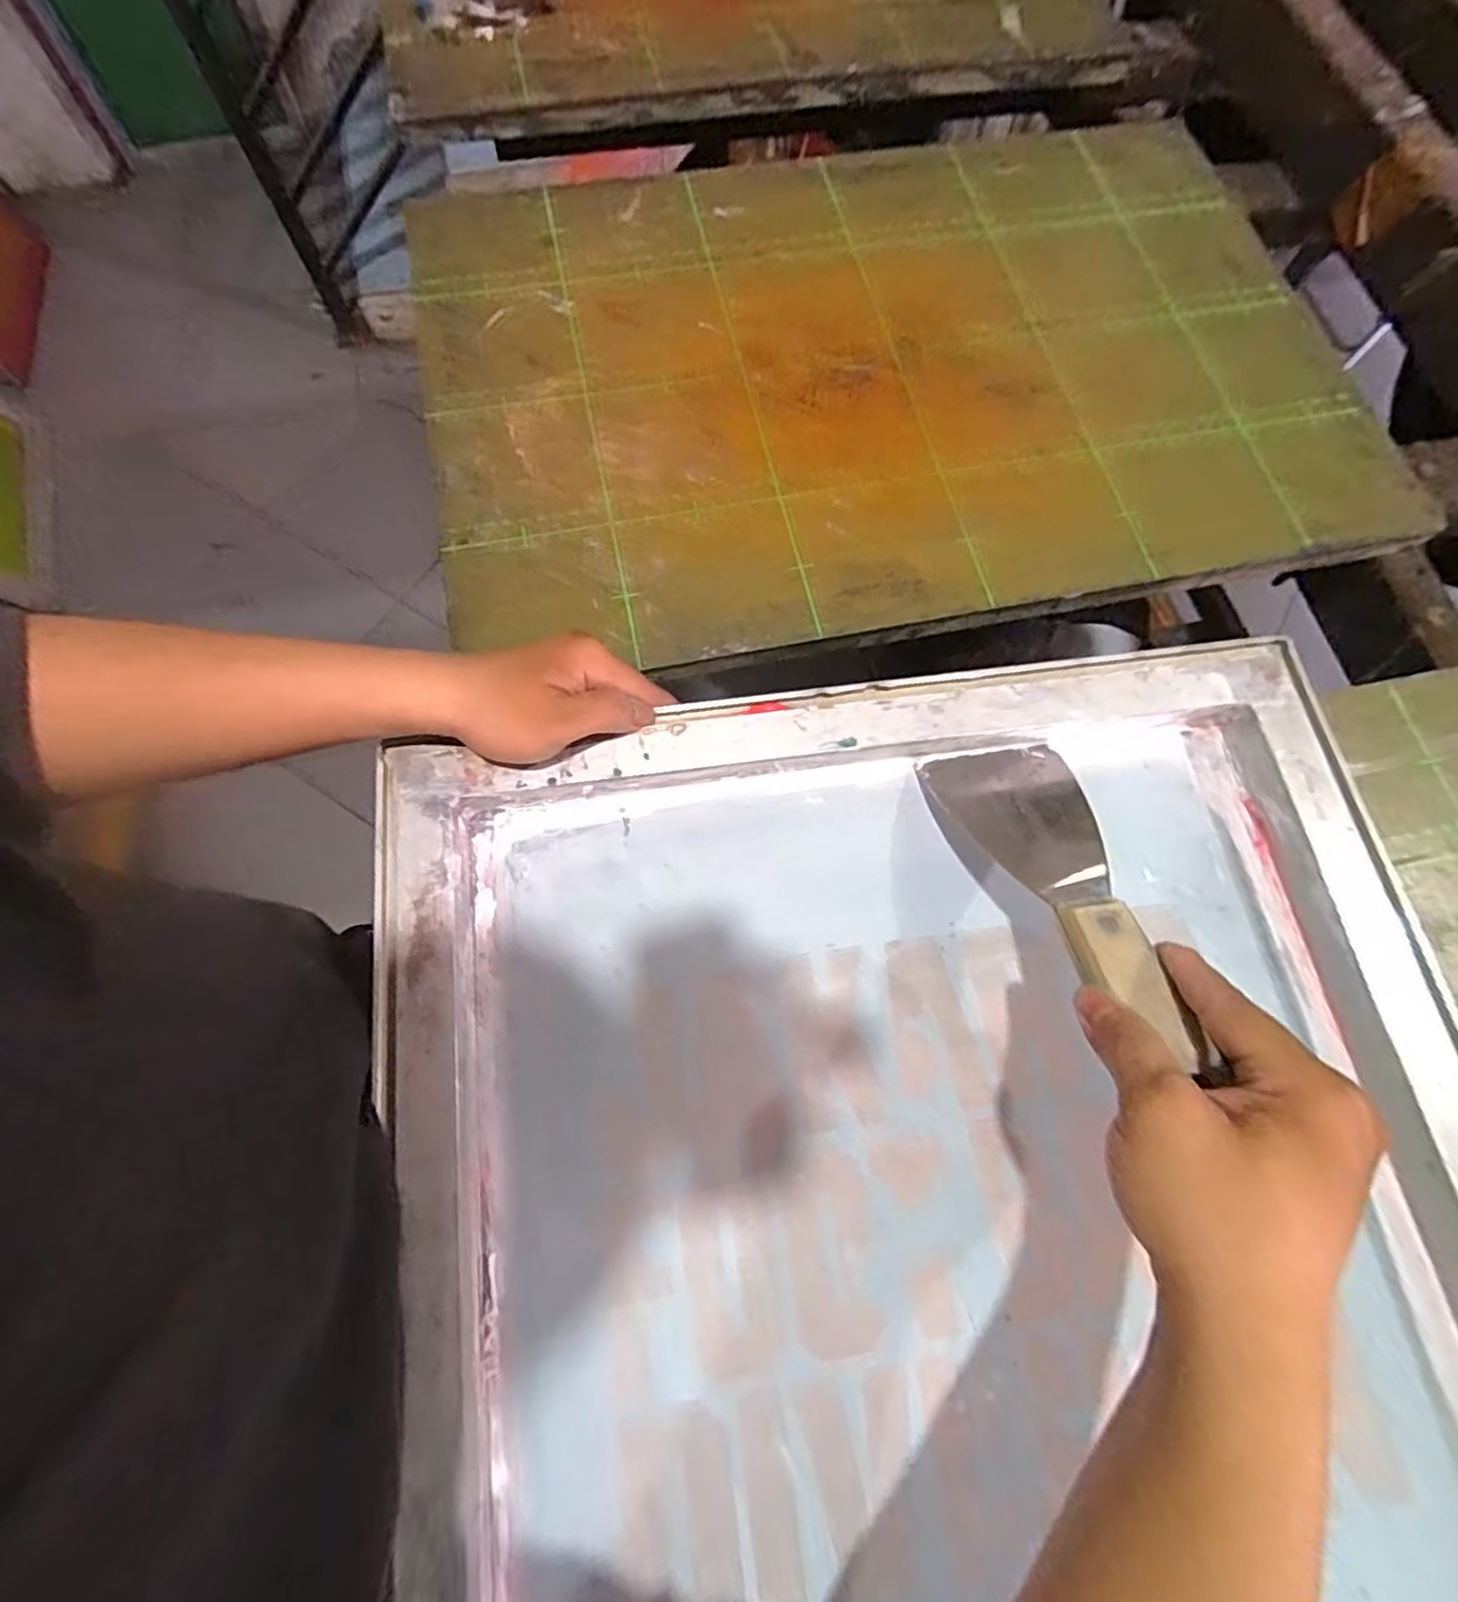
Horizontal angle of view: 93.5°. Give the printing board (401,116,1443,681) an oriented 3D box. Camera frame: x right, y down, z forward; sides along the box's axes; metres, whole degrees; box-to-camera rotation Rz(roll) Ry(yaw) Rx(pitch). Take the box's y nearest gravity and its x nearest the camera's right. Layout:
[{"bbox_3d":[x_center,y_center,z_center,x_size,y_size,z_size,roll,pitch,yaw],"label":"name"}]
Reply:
[{"bbox_3d":[0.102,-0.289,0.449,0.580,0.012,0.389,-11,72,-5],"label":"printing board"}]

